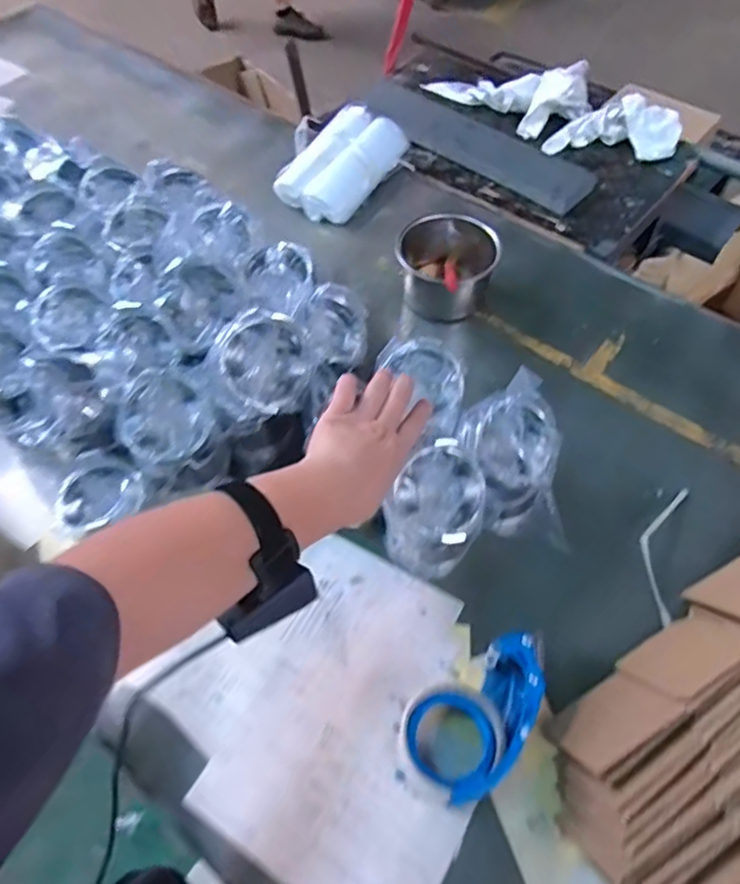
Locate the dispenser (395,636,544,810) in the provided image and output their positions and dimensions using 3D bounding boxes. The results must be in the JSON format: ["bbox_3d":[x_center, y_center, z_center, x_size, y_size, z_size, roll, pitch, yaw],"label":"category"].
[{"bbox_3d":[0.093,0.232,0.533,0.089,0.057,0.143,36,64,22],"label":"dispenser"}]

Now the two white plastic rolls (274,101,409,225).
[{"bbox_3d":[-0.047,-0.444,0.986,0.140,0.059,0.215,27,61,18],"label":"two white plastic rolls"}]

